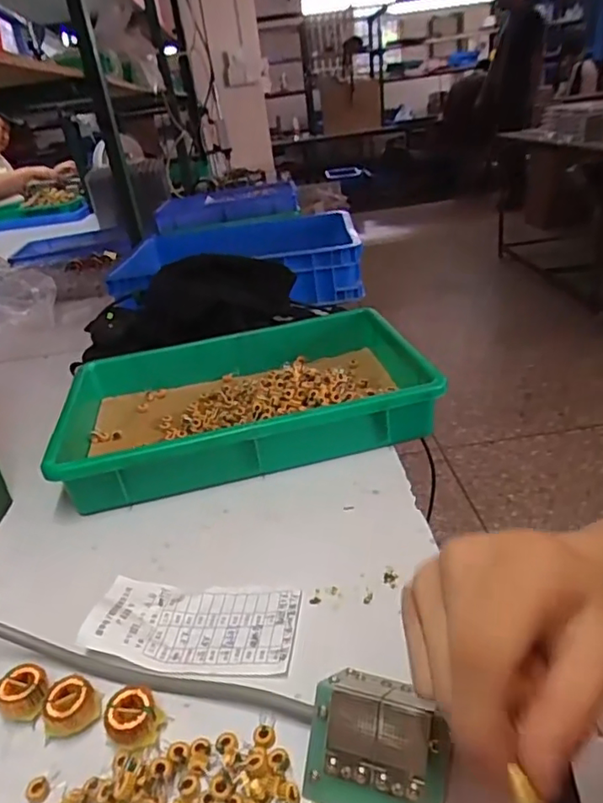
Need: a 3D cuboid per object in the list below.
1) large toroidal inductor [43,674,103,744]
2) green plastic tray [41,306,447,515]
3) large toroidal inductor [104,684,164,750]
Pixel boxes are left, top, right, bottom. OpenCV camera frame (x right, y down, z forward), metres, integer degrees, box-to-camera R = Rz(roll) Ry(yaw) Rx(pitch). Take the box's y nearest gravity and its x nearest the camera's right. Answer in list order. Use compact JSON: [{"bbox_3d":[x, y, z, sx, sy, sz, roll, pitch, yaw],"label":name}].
[{"bbox_3d":[-0.132,0.178,0.331,0.028,0.025,0.027,-18,30,-19],"label":"large toroidal inductor"},{"bbox_3d":[-0.069,-0.012,0.622,0.364,0.059,0.264,-11,29,-7],"label":"green plastic tray"},{"bbox_3d":[-0.094,0.178,0.319,0.028,0.025,0.024,-25,33,-29],"label":"large toroidal inductor"}]

